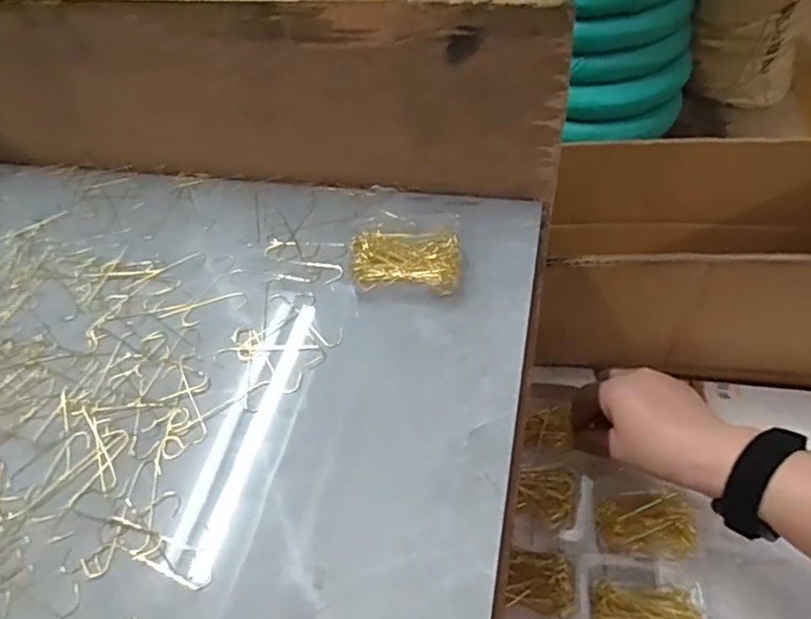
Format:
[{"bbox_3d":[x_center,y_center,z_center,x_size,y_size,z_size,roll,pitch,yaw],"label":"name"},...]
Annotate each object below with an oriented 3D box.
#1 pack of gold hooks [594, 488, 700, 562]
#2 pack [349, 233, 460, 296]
[{"bbox_3d":[0.189,0.164,0.471,0.075,0.018,0.052,3,53,11],"label":"pack of gold hooks"},{"bbox_3d":[0.000,-0.031,0.392,0.071,0.018,0.040,3,53,10],"label":"pack"}]

